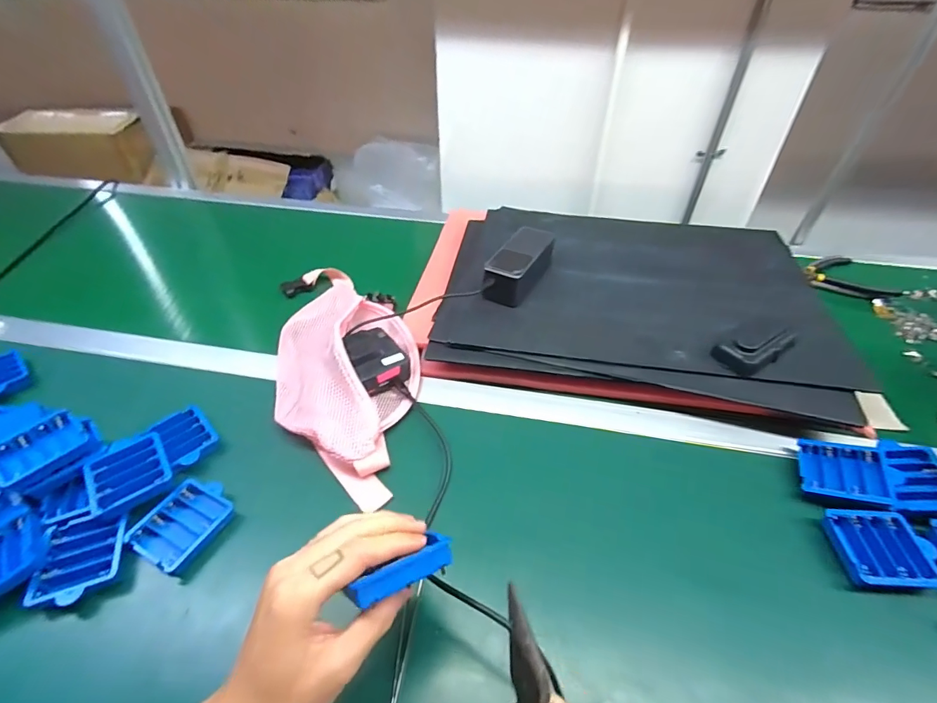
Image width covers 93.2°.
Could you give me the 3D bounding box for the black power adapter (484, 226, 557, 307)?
[{"bbox_3d":[0.073,-0.123,0.625,0.057,0.047,0.142,20,48,20],"label":"black power adapter"}]

